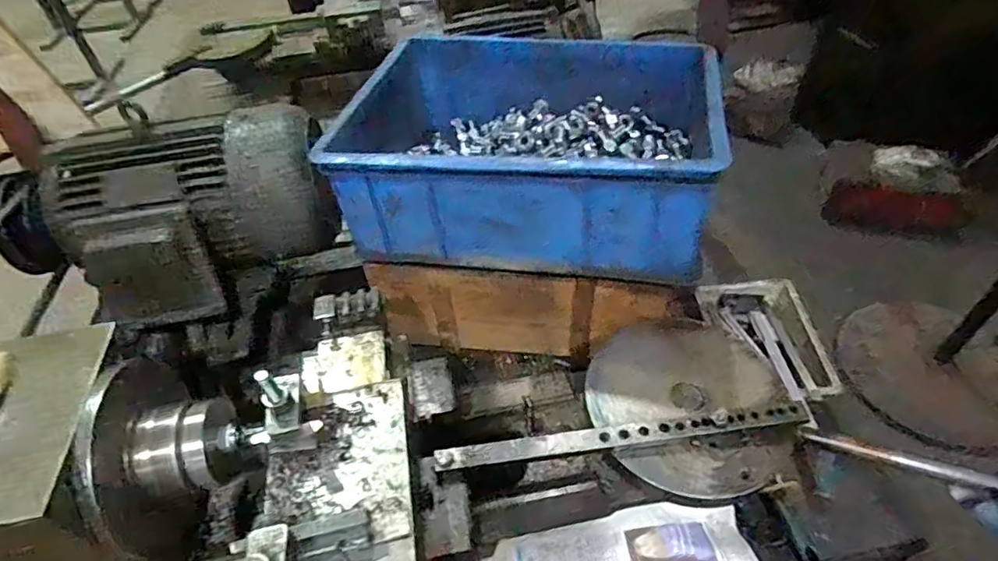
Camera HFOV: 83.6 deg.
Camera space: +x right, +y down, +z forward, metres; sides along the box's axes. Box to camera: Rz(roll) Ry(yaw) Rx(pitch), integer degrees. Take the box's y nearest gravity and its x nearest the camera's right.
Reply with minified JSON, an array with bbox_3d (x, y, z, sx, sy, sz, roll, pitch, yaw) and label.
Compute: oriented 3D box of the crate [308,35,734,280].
[{"bbox_3d":[0.038,-0.169,0.663,0.395,0.138,0.313,5,47,10],"label":"crate"}]

